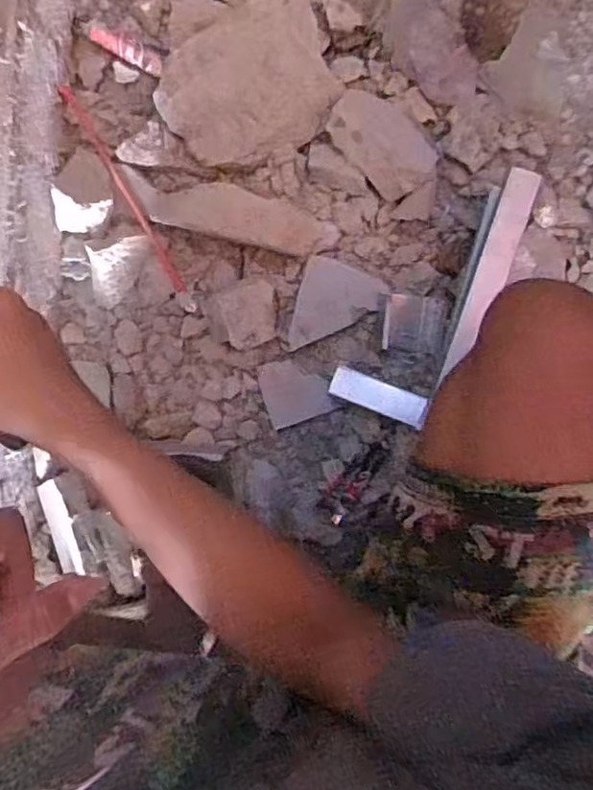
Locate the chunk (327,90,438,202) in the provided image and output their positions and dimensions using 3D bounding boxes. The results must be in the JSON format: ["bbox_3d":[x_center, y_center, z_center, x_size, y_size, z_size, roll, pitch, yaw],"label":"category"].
[{"bbox_3d":[0.098,-0.279,0.677,0.129,0.051,0.080,44,98,-3],"label":"chunk"}]

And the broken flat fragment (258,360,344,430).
[{"bbox_3d":[0.003,-0.007,0.745,0.082,0.011,0.080,-17,96,6],"label":"broken flat fragment"}]

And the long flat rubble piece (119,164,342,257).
[{"bbox_3d":[-0.075,-0.201,0.687,0.246,0.061,0.063,14,99,2],"label":"long flat rubble piece"}]

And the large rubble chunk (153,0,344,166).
[{"bbox_3d":[-0.052,-0.340,0.679,0.188,0.040,0.145,-28,95,7],"label":"large rubble chunk"}]

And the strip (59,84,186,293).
[{"bbox_3d":[-0.200,-0.236,0.706,0.013,0.014,0.263,-29,98,6],"label":"strip"}]

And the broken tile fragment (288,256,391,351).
[{"bbox_3d":[0.048,-0.100,0.723,0.094,0.018,0.106,14,99,2],"label":"broken tile fragment"}]

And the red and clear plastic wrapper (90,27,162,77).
[{"bbox_3d":[-0.193,-0.395,0.702,0.083,0.011,0.023,21,100,-15],"label":"red and clear plastic wrapper"}]

